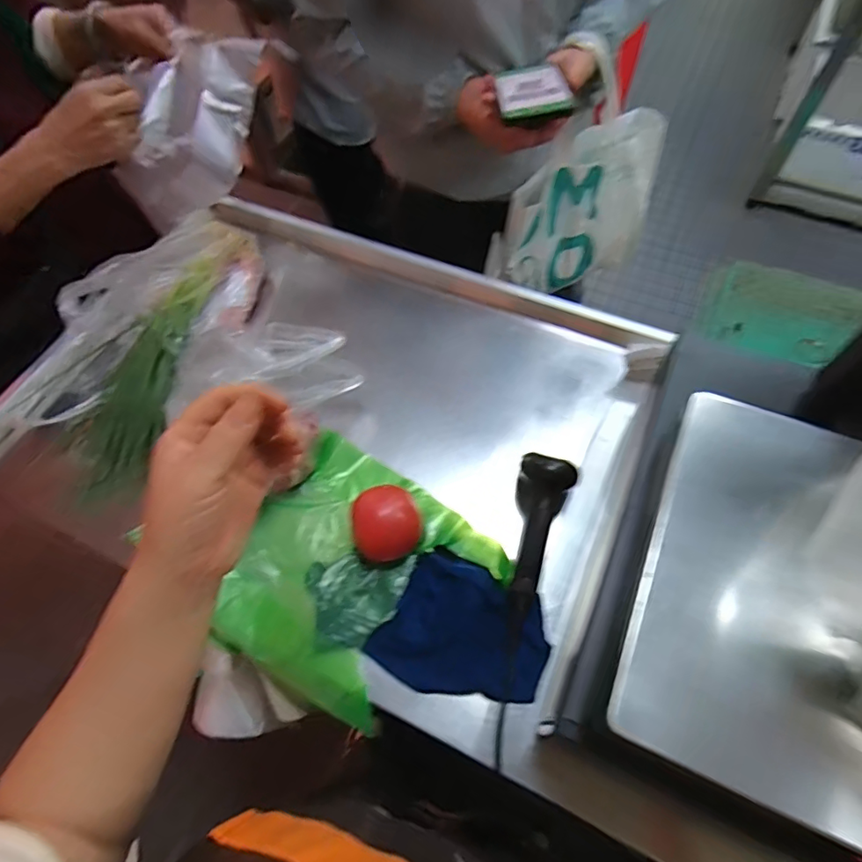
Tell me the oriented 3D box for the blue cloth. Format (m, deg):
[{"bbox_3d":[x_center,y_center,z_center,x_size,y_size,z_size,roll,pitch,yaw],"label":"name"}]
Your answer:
[{"bbox_3d":[0.035,0.200,0.514,0.156,0.025,0.125,23,65,15],"label":"blue cloth"}]

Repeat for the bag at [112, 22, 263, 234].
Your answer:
[{"bbox_3d":[-0.304,-0.409,0.681,0.092,0.117,0.269,21,85,14],"label":"bag"}]

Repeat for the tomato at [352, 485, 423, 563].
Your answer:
[{"bbox_3d":[-0.044,0.097,0.540,0.067,0.054,0.067,-1,62,2],"label":"tomato"}]

